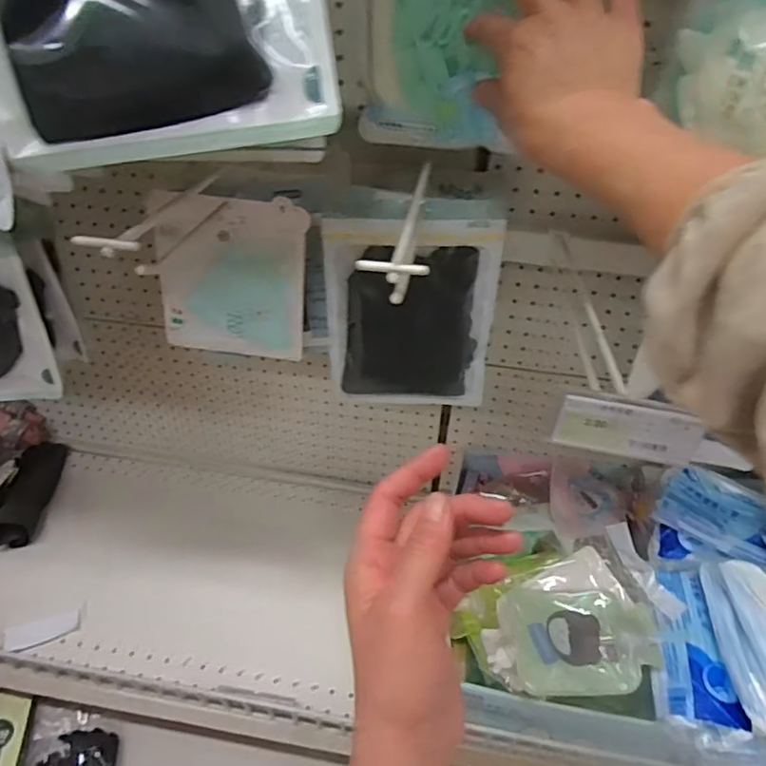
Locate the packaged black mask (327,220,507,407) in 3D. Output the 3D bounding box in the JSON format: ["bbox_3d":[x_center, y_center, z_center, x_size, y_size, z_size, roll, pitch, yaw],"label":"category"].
[{"bbox_3d":[0.031,-0.072,0.624,0.174,0.222,0.027,1,38,1],"label":"packaged black mask"}]

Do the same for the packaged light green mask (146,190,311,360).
[{"bbox_3d":[-0.154,-0.105,0.589,0.147,0.166,0.019,7,33,-1],"label":"packaged light green mask"}]

